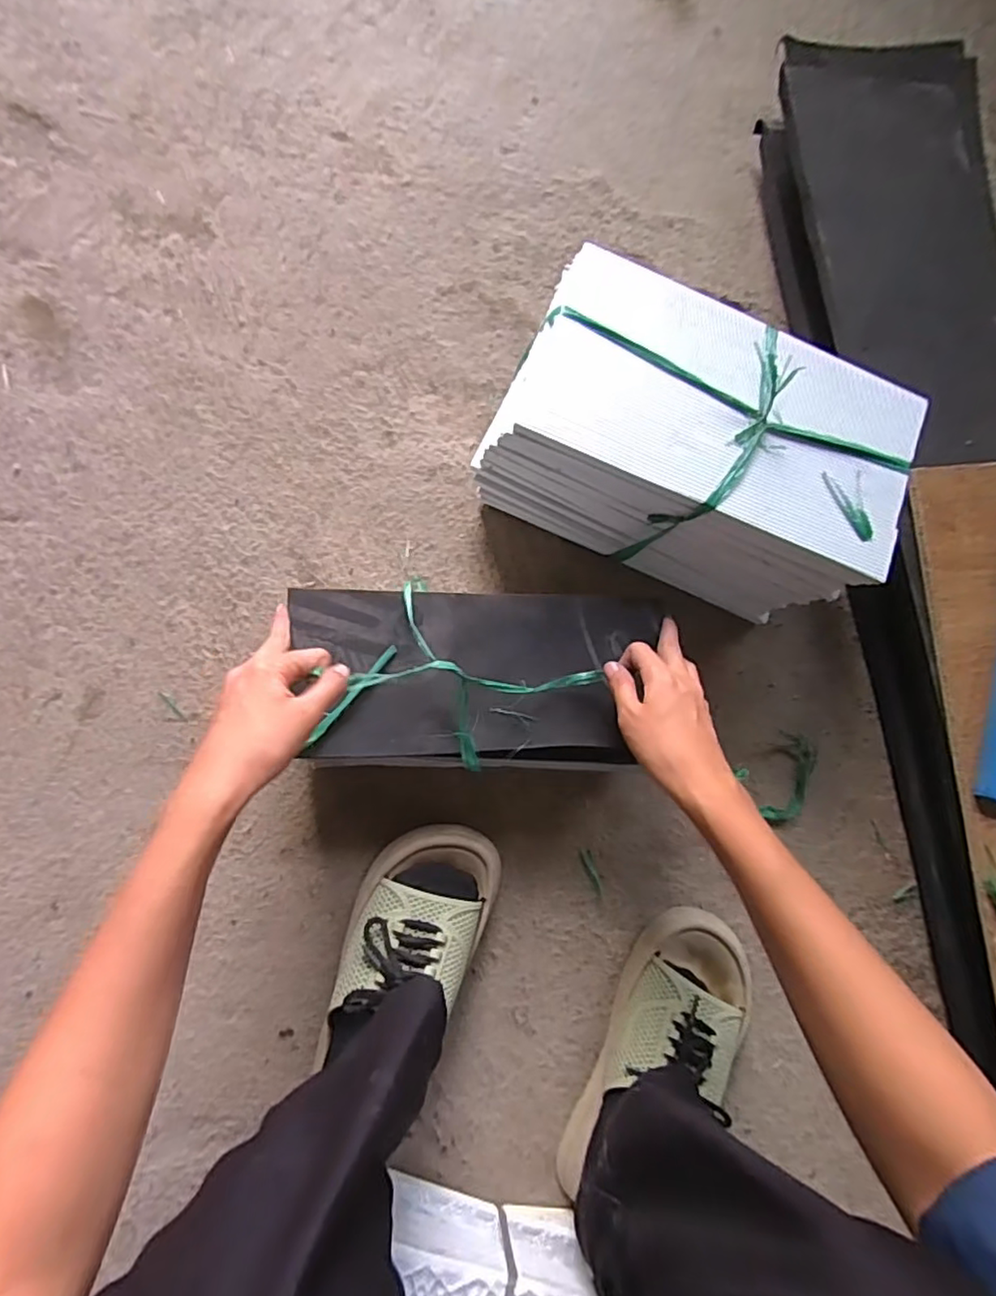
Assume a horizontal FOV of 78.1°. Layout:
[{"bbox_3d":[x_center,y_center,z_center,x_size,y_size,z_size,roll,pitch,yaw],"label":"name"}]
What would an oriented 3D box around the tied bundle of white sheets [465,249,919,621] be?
[{"bbox_3d":[0.154,-0.158,0.497,0.292,0.140,0.168,24,82,-3],"label":"tied bundle of white sheets"}]

